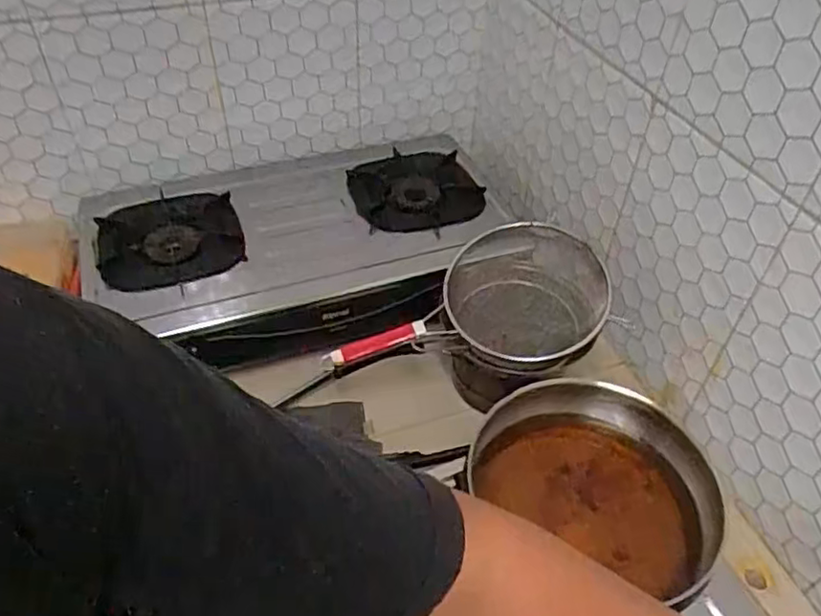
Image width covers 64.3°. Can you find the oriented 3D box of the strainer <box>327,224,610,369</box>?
[{"bbox_3d":[0.081,0.009,0.919,0.388,0.117,0.220,-9,46,-11],"label":"strainer"}]

